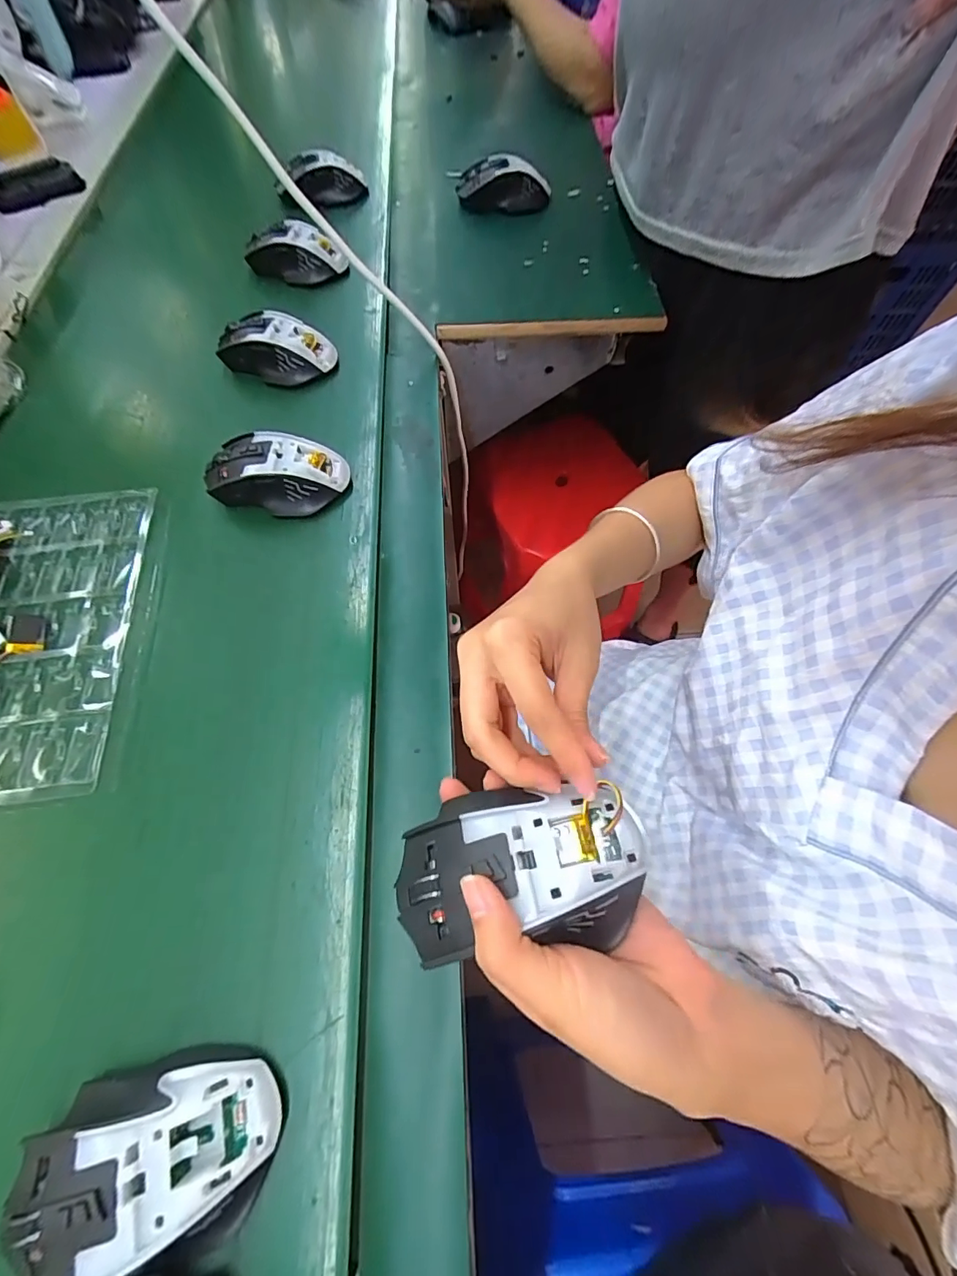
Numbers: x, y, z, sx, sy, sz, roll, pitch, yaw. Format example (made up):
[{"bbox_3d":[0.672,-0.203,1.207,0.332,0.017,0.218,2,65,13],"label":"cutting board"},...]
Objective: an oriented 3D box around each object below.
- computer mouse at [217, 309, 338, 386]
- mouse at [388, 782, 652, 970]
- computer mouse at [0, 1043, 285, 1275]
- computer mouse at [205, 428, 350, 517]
[{"bbox_3d":[-0.199,-0.282,0.470,0.108,0.036,0.054,9,64,3],"label":"computer mouse"},{"bbox_3d":[0.018,0.103,0.215,0.108,0.040,0.062,-5,64,-3],"label":"mouse"},{"bbox_3d":[-0.152,0.239,0.219,0.112,0.037,0.074,-8,64,-5],"label":"computer mouse"},{"bbox_3d":[-0.170,-0.138,0.401,0.114,0.036,0.064,6,64,1],"label":"computer mouse"}]

